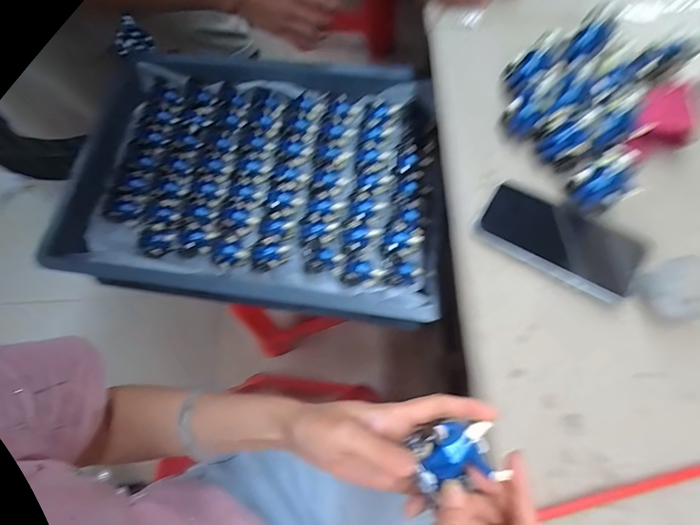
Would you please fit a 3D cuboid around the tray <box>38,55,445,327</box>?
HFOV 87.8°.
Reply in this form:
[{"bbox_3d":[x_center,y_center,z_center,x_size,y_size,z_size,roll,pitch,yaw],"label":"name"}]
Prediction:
[{"bbox_3d":[-0.167,-0.151,0.619,0.637,0.083,0.442,7,71,8],"label":"tray"}]

